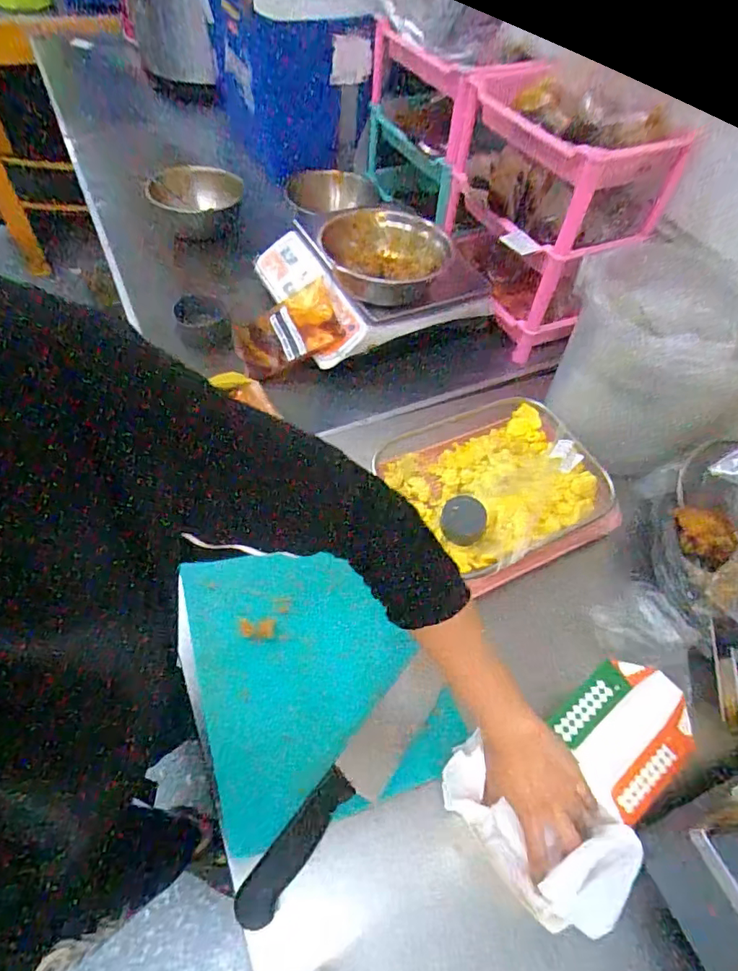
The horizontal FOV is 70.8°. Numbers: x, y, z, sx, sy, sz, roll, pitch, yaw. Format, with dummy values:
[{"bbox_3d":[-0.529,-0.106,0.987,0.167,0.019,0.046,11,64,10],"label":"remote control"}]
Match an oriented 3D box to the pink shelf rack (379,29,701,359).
[{"bbox_3d":[0.179,-0.558,0.932,0.185,0.306,0.648,-21,59,-19],"label":"pink shelf rack"}]

